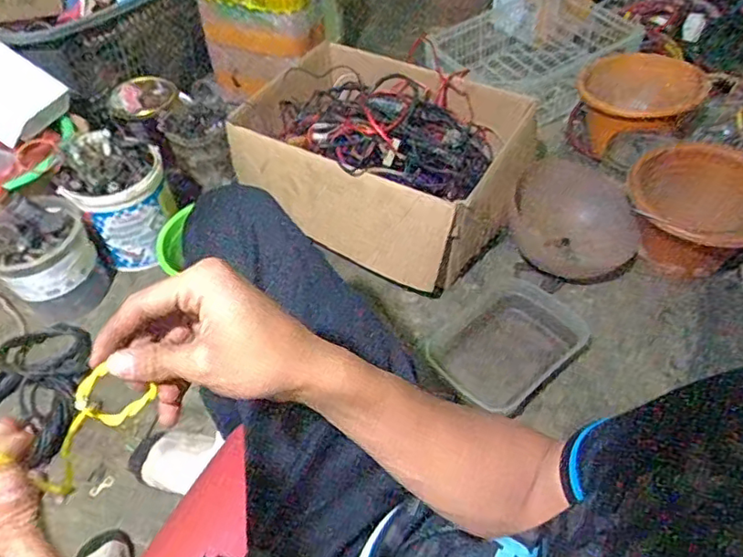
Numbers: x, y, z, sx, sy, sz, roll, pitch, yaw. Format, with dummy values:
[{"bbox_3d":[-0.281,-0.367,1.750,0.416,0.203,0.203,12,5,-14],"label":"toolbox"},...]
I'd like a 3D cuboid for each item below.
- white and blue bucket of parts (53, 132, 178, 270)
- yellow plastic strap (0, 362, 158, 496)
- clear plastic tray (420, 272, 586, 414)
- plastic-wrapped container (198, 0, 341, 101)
[{"bbox_3d":[-0.469,-0.155,1.084,0.171,0.213,0.174,-1,49,2],"label":"white and blue bucket of parts"},{"bbox_3d":[-0.162,0.072,0.279,0.063,0.123,0.059,17,78,17],"label":"yellow plastic strap"},{"bbox_3d":[0.230,0.103,0.954,0.265,0.048,0.171,-37,57,-26],"label":"clear plastic tray"},{"bbox_3d":[-0.241,-0.663,1.392,0.296,0.304,0.280,2,49,4],"label":"plastic-wrapped container"}]

